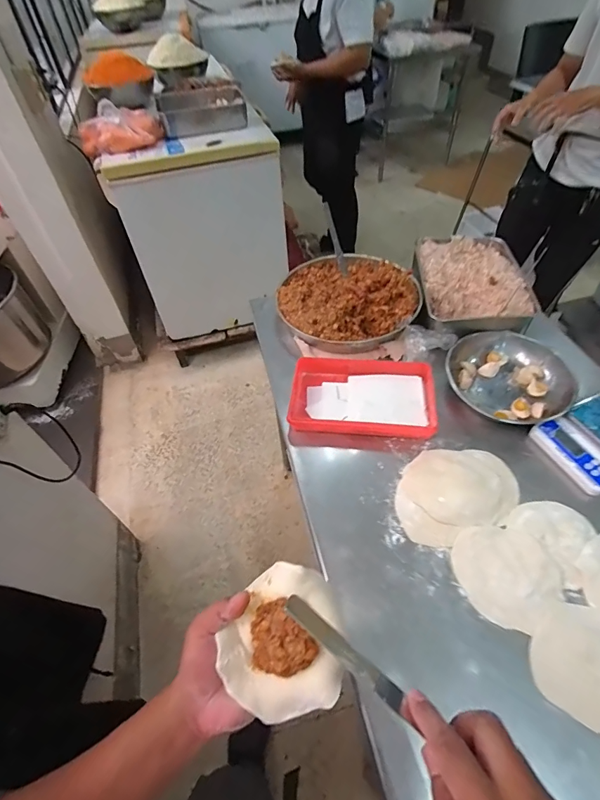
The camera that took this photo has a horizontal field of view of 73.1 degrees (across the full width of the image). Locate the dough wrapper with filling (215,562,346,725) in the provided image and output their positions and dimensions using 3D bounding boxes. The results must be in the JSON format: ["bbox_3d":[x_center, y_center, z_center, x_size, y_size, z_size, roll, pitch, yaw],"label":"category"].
[{"bbox_3d":[-0.019,0.238,0.408,0.119,0.040,0.127,-11,51,-5],"label":"dough wrapper with filling"}]

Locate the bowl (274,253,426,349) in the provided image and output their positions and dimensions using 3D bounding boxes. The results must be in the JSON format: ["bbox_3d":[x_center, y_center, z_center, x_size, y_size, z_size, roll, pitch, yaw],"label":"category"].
[{"bbox_3d":[0.118,-0.266,1.036,0.336,0.074,0.339,-2,51,2],"label":"bowl"}]

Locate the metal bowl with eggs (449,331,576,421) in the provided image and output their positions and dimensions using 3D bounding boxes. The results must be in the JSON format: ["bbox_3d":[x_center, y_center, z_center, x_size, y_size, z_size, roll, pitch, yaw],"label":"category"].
[{"bbox_3d":[0.436,-0.049,0.854,0.222,0.067,0.215,-2,51,2],"label":"metal bowl with eggs"}]

